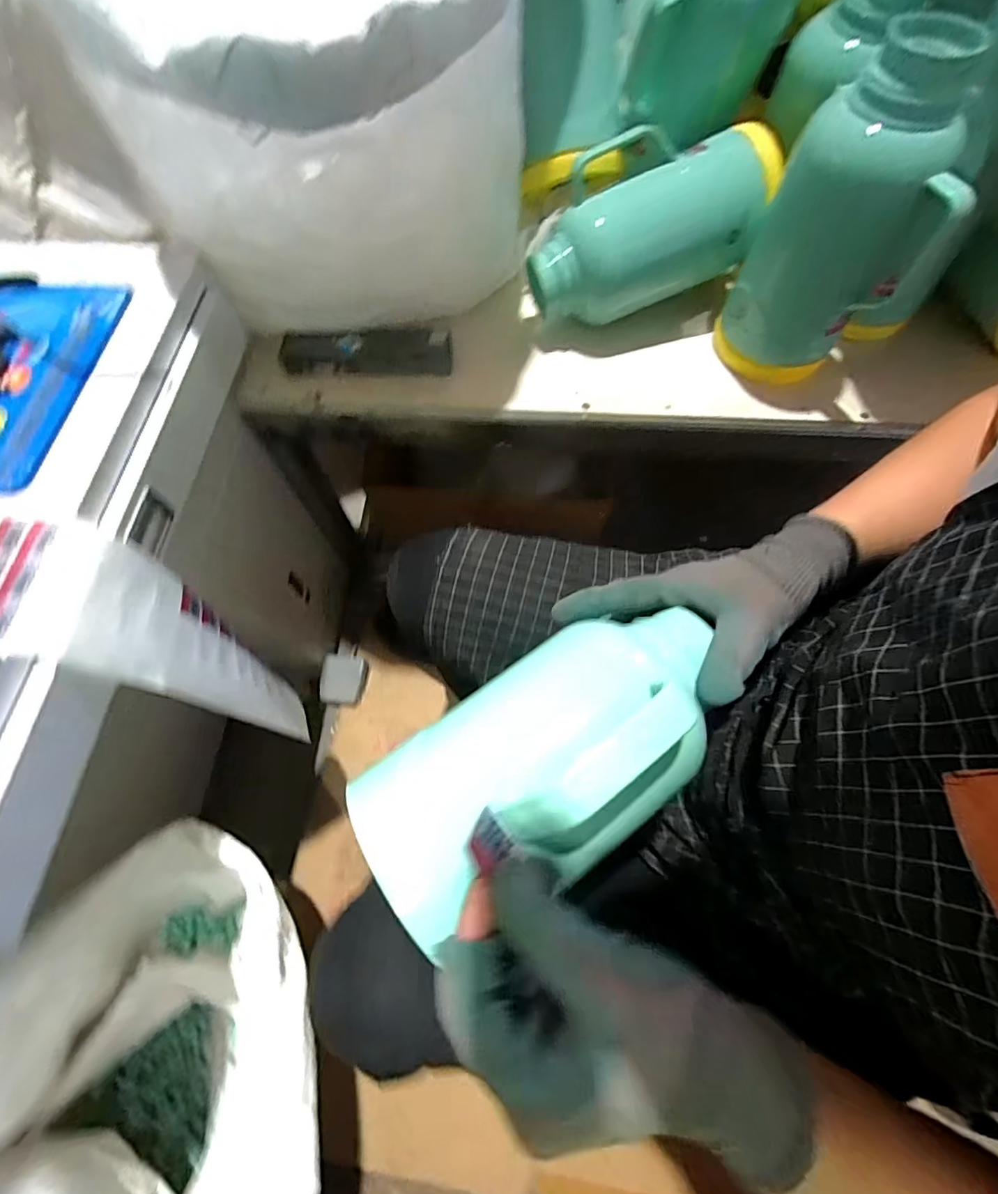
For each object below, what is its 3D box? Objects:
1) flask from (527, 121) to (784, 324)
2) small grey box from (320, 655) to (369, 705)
[{"bbox_3d":[0.167,-0.424,0.577,0.271,0.116,0.121,-18,67,-7],"label":"flask"},{"bbox_3d":[-0.271,0.141,0.870,0.077,0.015,0.082,2,66,2],"label":"small grey box"}]

